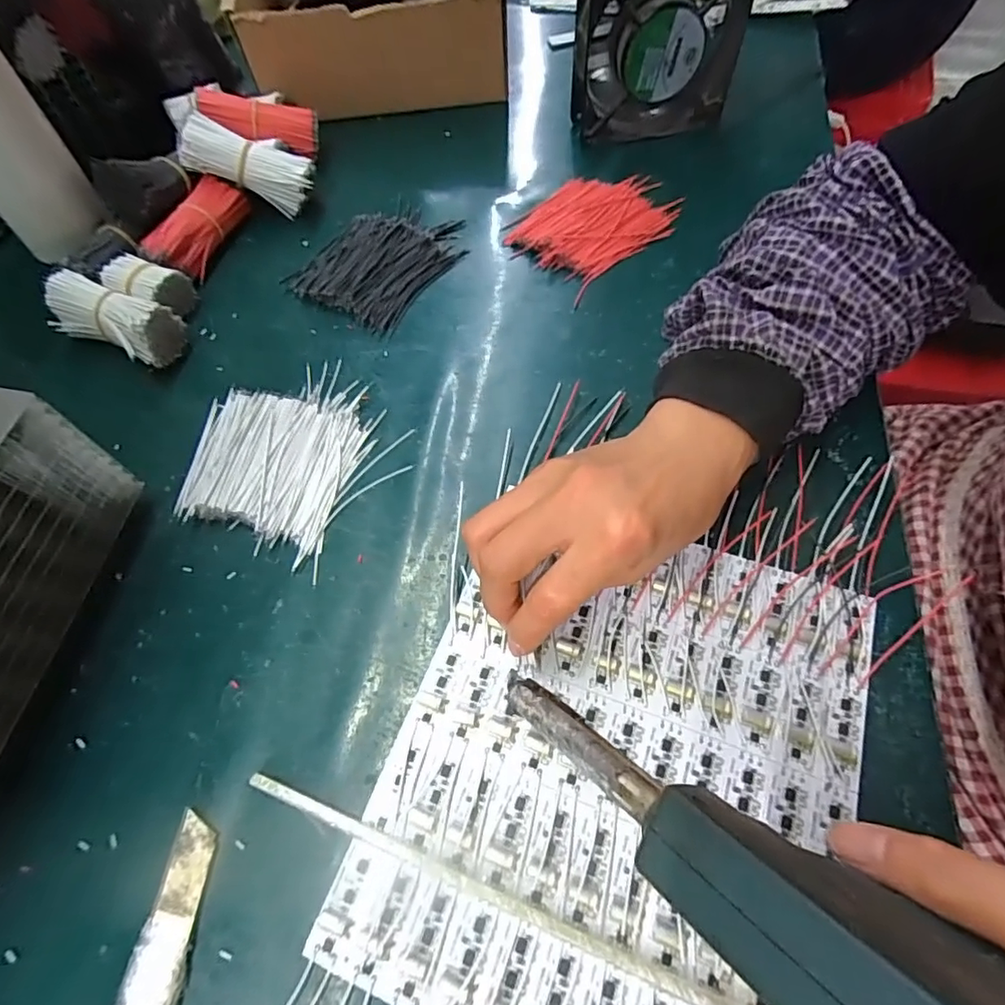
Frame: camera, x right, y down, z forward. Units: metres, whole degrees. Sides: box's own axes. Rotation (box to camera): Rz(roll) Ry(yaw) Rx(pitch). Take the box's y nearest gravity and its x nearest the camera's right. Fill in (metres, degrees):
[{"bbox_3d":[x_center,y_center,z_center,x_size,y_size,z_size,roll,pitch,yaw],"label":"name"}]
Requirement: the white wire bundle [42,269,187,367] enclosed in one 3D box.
[{"bbox_3d":[-0.260,-0.121,0.374,0.087,0.039,0.038,16,64,12],"label":"white wire bundle"}]

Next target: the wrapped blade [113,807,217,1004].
[{"bbox_3d":[-0.137,0.183,0.218,0.025,0.010,0.101,3,62,5],"label":"wrapped blade"}]

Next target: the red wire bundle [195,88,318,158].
[{"bbox_3d":[-0.197,-0.311,0.450,0.090,0.025,0.026,7,60,-16],"label":"red wire bundle"}]

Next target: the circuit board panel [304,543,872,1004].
[{"bbox_3d":[0.051,0.115,0.250,0.191,0.008,0.224,17,64,12],"label":"circuit board panel"}]

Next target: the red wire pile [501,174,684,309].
[{"bbox_3d":[0.069,-0.214,0.420,0.122,0.016,0.091,-39,66,-16],"label":"red wire pile"}]

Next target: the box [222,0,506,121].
[{"bbox_3d":[-0.115,-0.444,0.505,0.214,0.092,0.186,-7,62,-1],"label":"box"}]

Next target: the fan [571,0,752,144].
[{"bbox_3d":[0.120,-0.354,0.424,0.123,0.111,0.050,-6,62,0],"label":"fan"}]

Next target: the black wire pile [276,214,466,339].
[{"bbox_3d":[-0.091,-0.182,0.414,0.094,0.014,0.114,29,67,17],"label":"black wire pile"}]

